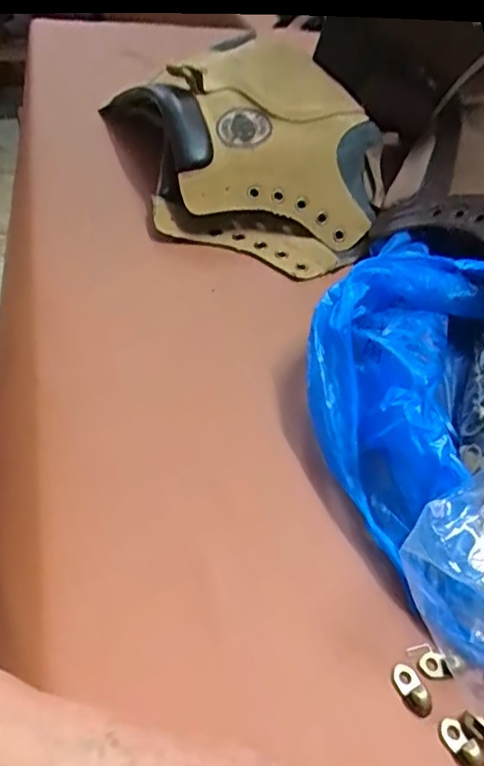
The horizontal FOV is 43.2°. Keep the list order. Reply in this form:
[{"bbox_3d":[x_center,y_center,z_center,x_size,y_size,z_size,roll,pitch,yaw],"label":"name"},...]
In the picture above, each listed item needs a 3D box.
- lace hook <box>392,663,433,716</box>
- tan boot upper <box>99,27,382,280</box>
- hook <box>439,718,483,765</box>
[{"bbox_3d":[0.065,0.116,0.231,0.009,0.004,0.018,-19,53,-23],"label":"lace hook"},{"bbox_3d":[0.004,-0.171,0.440,0.192,0.089,0.168,11,47,3],"label":"tan boot upper"},{"bbox_3d":[0.079,0.129,0.219,0.008,0.004,0.019,-20,53,-23],"label":"hook"}]

